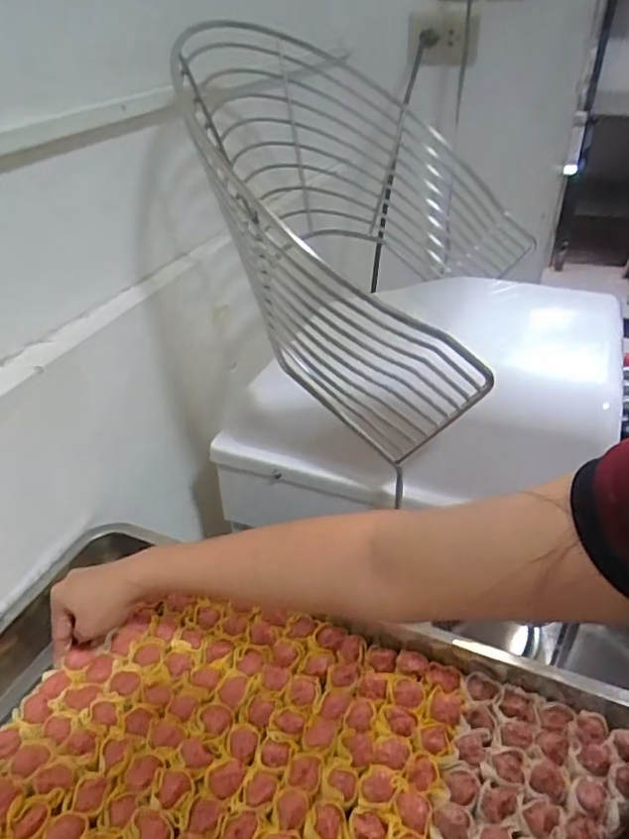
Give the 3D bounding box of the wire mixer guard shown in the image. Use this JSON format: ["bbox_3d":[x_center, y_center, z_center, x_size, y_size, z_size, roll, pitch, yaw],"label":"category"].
[{"bbox_3d":[0.052,-0.260,0.717,0.312,0.332,0.562,6,36,10],"label":"wire mixer guard"}]

